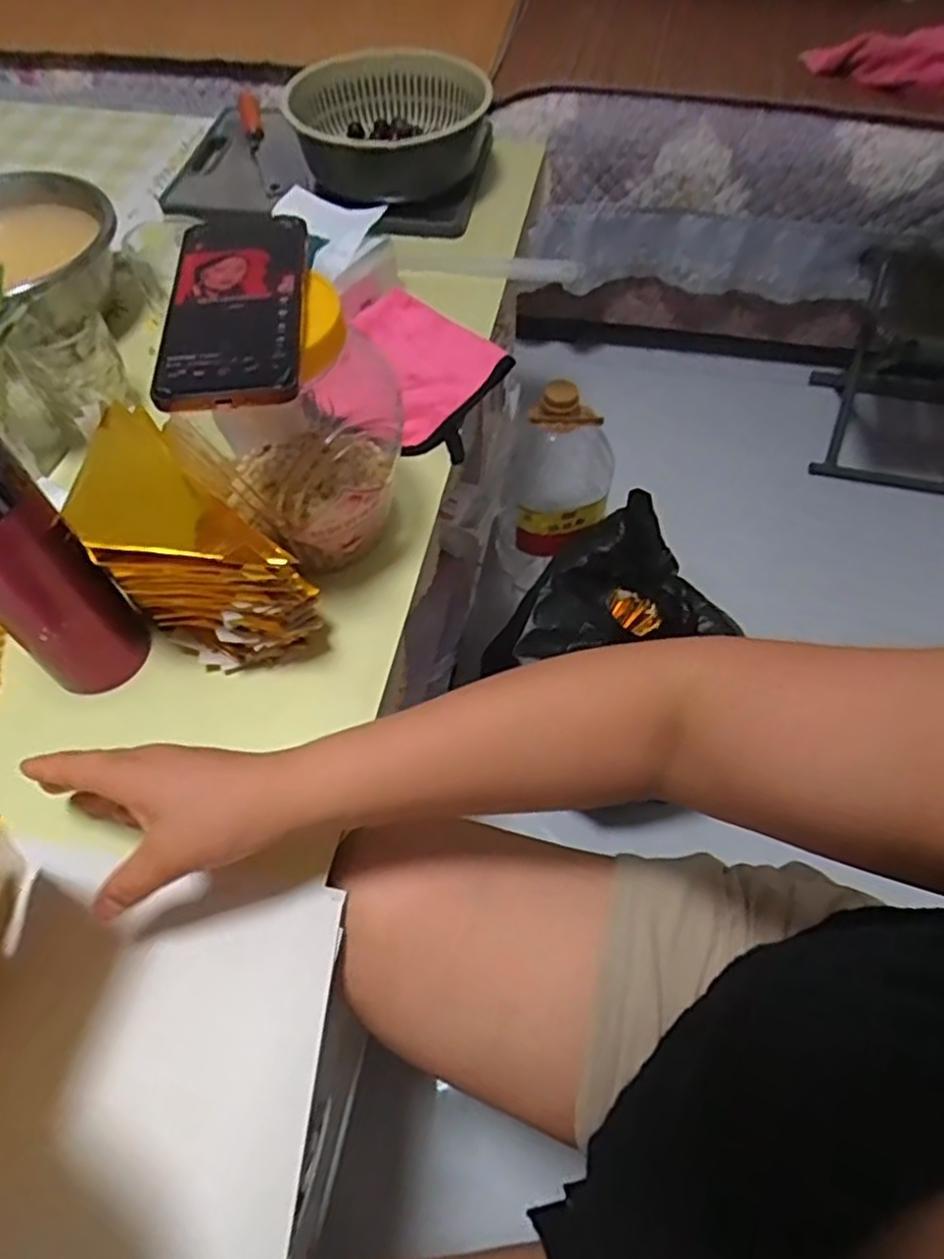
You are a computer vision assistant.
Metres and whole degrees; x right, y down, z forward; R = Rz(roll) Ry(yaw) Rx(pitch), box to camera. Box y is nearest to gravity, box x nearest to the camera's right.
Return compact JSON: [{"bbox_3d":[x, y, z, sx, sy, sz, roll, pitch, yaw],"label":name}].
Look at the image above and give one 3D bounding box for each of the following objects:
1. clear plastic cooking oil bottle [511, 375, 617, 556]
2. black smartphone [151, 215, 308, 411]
[{"bbox_3d":[0.119,-0.207,1.008,0.139,0.293,0.136,7,58,5],"label":"clear plastic cooking oil bottle"},{"bbox_3d":[-0.134,-0.187,0.414,0.075,0.012,0.160,-5,57,-3],"label":"black smartphone"}]

